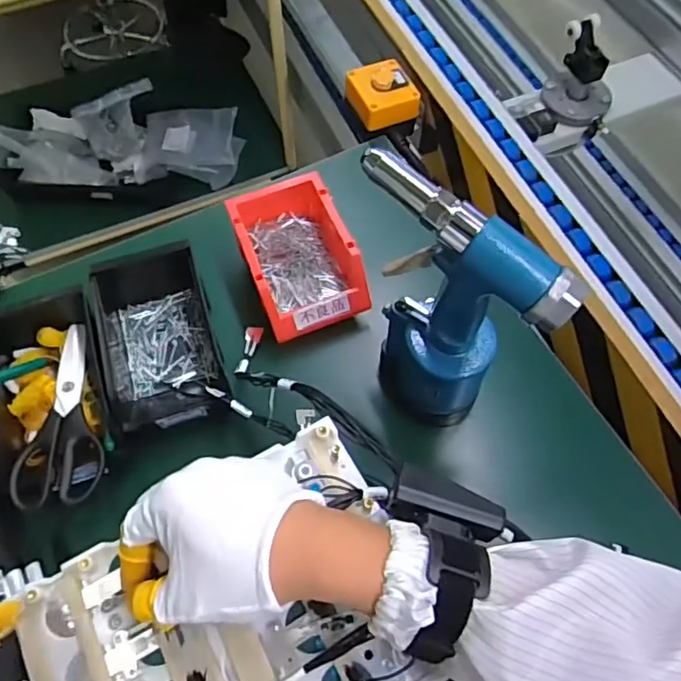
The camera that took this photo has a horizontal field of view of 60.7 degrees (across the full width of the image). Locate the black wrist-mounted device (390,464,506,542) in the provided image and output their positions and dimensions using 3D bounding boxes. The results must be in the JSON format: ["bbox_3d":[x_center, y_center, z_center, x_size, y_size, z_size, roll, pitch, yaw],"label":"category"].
[{"bbox_3d":[0.065,0.104,0.360,0.068,0.024,0.030,24,66,12],"label":"black wrist-mounted device"}]

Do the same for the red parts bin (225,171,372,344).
[{"bbox_3d":[-0.048,-0.091,0.618,0.112,0.069,0.168,-20,65,-9],"label":"red parts bin"}]

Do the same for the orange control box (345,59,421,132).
[{"bbox_3d":[0.055,-0.317,0.753,0.083,0.042,0.088,-22,65,-10],"label":"orange control box"}]

